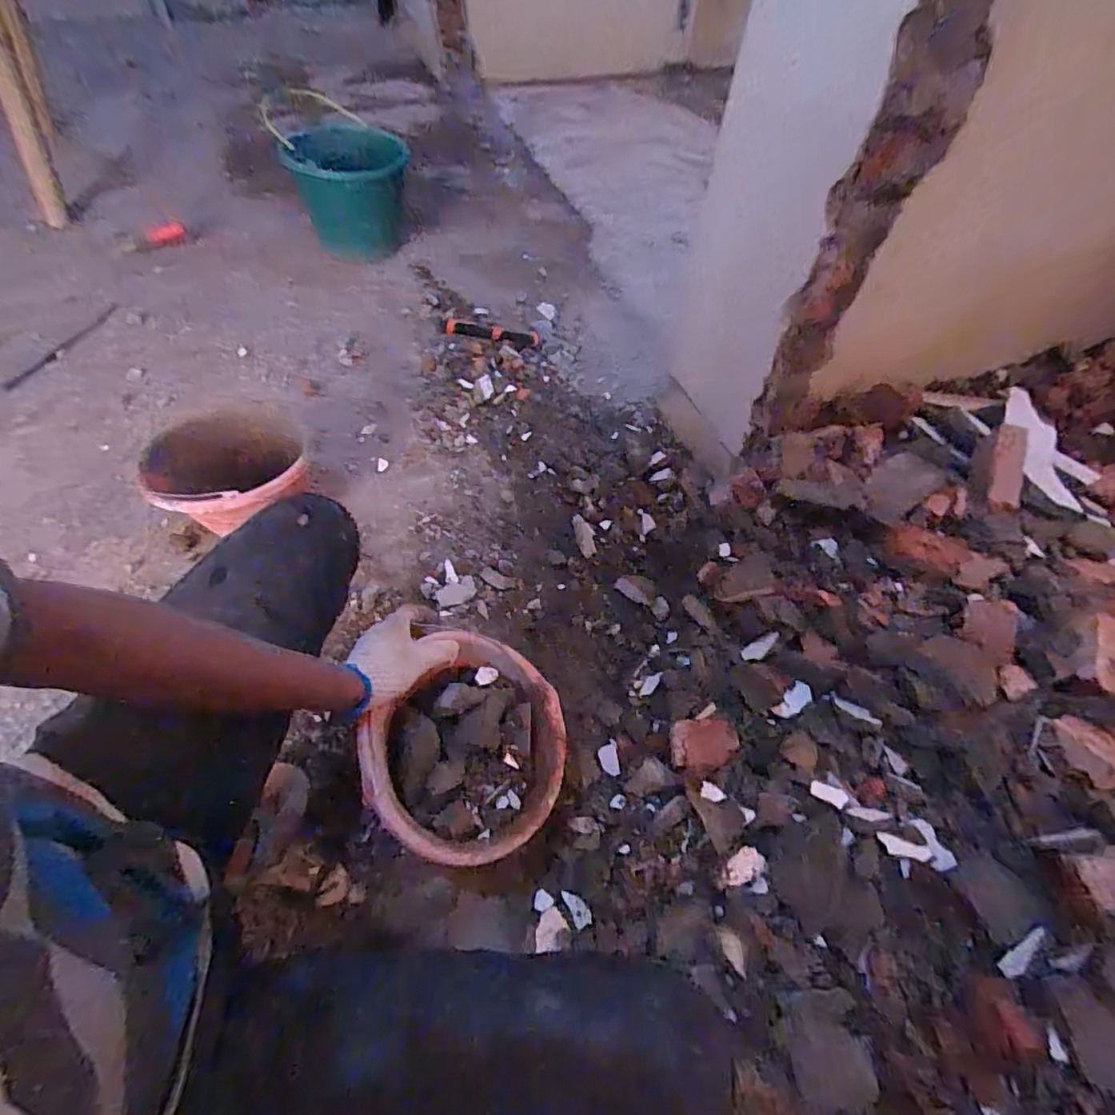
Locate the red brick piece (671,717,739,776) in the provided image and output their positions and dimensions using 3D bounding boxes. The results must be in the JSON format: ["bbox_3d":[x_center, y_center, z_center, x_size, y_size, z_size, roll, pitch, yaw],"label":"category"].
[{"bbox_3d":[0.196,0.257,0.747,0.086,0.037,0.072,2,56,0],"label":"red brick piece"}]

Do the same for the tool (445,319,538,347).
[{"bbox_3d":[-0.146,-0.506,1.242,0.203,0.030,0.031,3,55,-15],"label":"tool"}]

